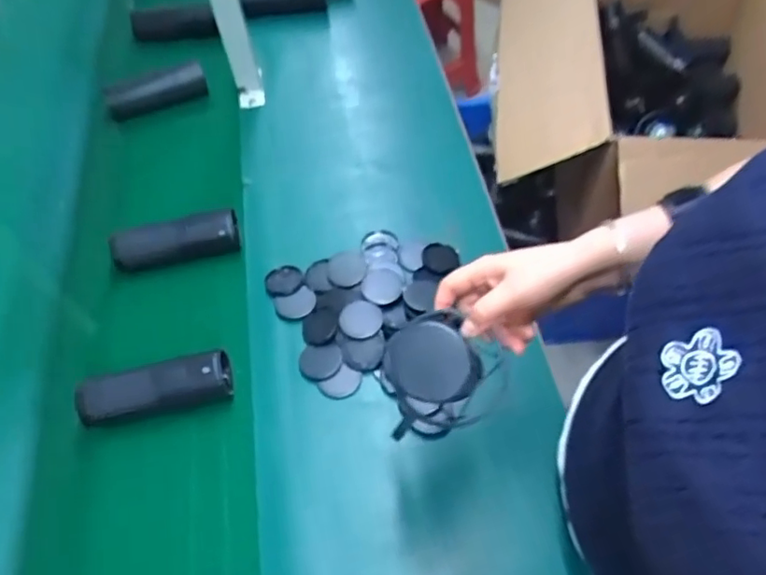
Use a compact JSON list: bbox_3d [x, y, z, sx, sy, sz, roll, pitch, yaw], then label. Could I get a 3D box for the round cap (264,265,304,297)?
[{"bbox_3d":[-0.130,-0.011,0.772,0.050,0.005,0.050,-2,56,3],"label":"round cap"}]

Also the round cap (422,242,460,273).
[{"bbox_3d":[0.077,-0.038,0.790,0.047,0.015,0.053,-5,55,0],"label":"round cap"}]

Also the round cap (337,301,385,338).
[{"bbox_3d":[-0.026,0.038,0.711,0.049,0.010,0.049,2,60,-3],"label":"round cap"}]

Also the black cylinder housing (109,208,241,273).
[{"bbox_3d":[-0.284,-0.063,0.803,0.166,0.048,0.046,-13,56,-5],"label":"black cylinder housing"}]

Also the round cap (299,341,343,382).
[{"bbox_3d":[-0.074,0.087,0.702,0.051,0.014,0.046,-5,55,-1],"label":"round cap"}]

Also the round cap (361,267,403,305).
[{"bbox_3d":[-0.001,0.000,0.747,0.053,0.008,0.053,4,47,-5],"label":"round cap"}]

